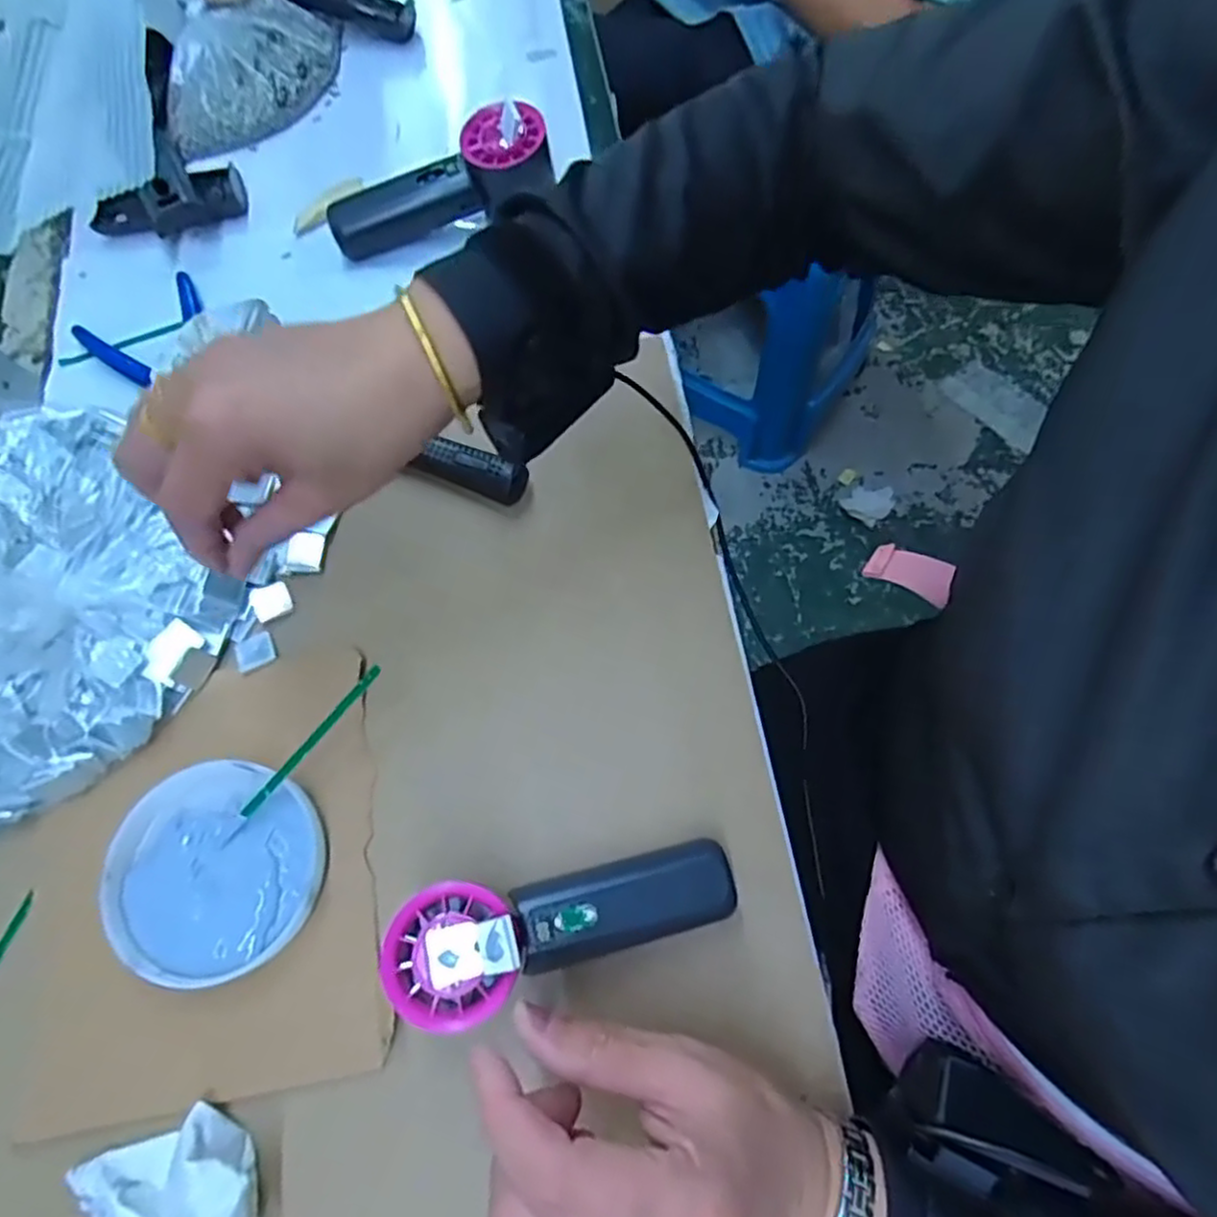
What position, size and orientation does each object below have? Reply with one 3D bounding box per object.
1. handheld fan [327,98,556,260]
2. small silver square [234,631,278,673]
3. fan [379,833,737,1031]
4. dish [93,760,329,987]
[{"bbox_3d":[-0.114,-0.288,0.475,0.154,0.040,0.047,-22,72,8],"label":"handheld fan"},{"bbox_3d":[-0.197,0.024,0.385,0.021,0.004,0.018,-27,73,-11],"label":"small silver square"},{"bbox_3d":[-0.019,0.140,0.318,0.152,0.066,0.051,-16,70,-3],"label":"fan"},{"bbox_3d":[-0.193,0.129,0.345,0.102,0.019,0.096,-6,71,-4],"label":"dish"}]

